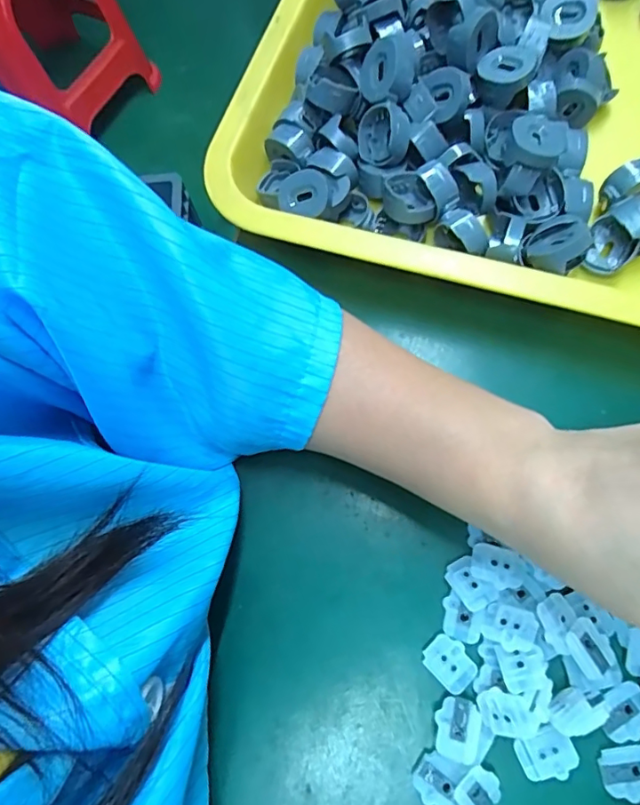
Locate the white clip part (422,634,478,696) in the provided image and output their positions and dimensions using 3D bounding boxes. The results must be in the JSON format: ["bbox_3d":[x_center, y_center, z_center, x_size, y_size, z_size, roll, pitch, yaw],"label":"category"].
[{"bbox_3d":[0.055,0.110,0.215,0.017,0.004,0.021,-42,73,-9],"label":"white clip part"}]

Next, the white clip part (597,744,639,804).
[{"bbox_3d":[0.121,0.144,0.197,0.022,0.004,0.017,-12,71,1],"label":"white clip part"}]

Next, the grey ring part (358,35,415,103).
[{"bbox_3d":[0.036,-0.171,0.265,0.025,0.019,0.031,26,112,40],"label":"grey ring part"}]

